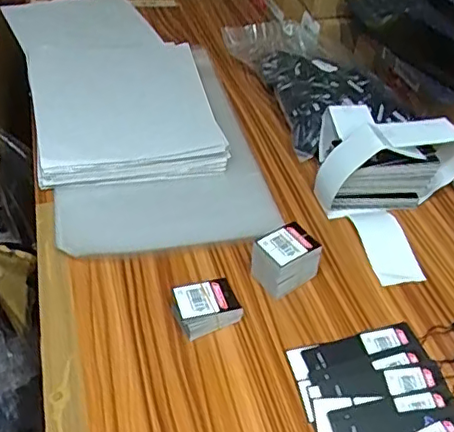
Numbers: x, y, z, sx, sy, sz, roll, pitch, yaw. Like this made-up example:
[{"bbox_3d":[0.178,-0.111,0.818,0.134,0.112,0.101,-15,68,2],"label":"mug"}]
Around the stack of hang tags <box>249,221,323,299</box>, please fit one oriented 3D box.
[{"bbox_3d":[0.053,0.044,0.536,0.057,0.053,0.040,-21,49,-27],"label":"stack of hang tags"}]

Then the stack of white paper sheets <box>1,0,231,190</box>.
[{"bbox_3d":[-0.170,-0.209,0.794,0.217,0.034,0.490,-11,45,-18],"label":"stack of white paper sheets"}]

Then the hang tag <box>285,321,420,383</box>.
[{"bbox_3d":[0.111,0.116,0.502,0.119,0.004,0.029,-12,42,-16],"label":"hang tag"}]

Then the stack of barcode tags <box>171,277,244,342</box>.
[{"bbox_3d":[-0.018,0.080,0.507,0.056,0.024,0.040,-16,47,-22],"label":"stack of barcode tags"}]

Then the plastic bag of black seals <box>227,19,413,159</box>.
[{"bbox_3d":[0.103,-0.186,0.776,0.134,0.075,0.286,-12,46,-19],"label":"plastic bag of black seals"}]

